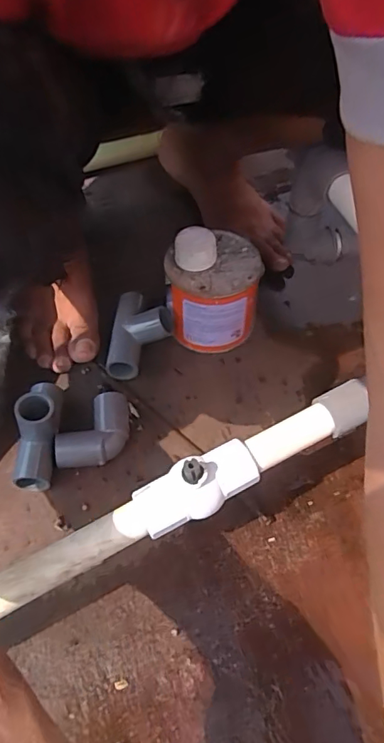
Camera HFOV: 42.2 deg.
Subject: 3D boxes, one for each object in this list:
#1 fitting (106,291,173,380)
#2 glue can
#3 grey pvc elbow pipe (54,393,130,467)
[{"bbox_3d":[-0.055,-0.044,0.539,0.062,0.050,0.113,4,54,4],"label":"fitting"},{"bbox_3d":[0.023,-0.091,0.538,0.094,0.118,0.094,0,54,1],"label":"glue can"},{"bbox_3d":[-0.090,0.062,0.478,0.055,0.031,0.087,28,59,19],"label":"grey pvc elbow pipe"}]

